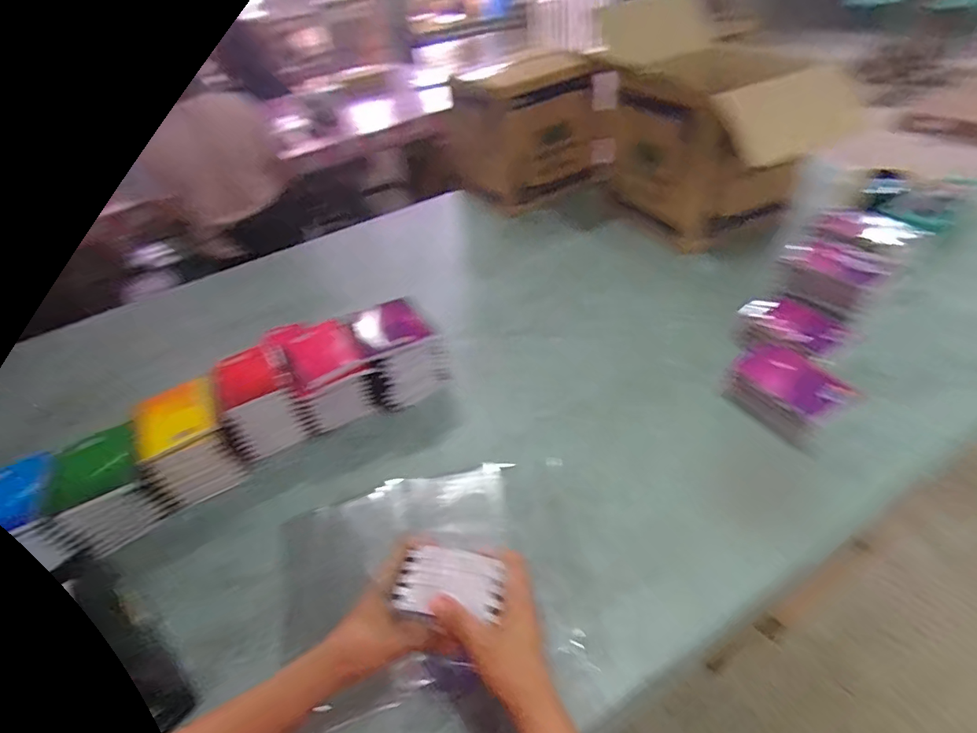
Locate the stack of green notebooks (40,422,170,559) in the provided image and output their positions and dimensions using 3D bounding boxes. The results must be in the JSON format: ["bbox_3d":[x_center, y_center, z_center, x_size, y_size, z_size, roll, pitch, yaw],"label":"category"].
[{"bbox_3d":[-0.534,0.170,0.691,0.113,0.098,0.121,-26,45,-19],"label":"stack of green notebooks"}]

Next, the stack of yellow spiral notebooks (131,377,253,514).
[{"bbox_3d":[-0.446,0.110,0.733,0.115,0.110,0.152,-27,46,-20],"label":"stack of yellow spiral notebooks"}]

